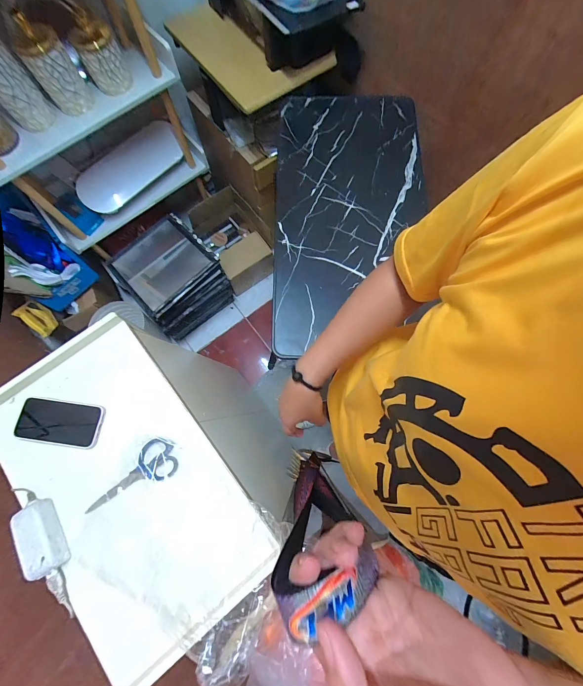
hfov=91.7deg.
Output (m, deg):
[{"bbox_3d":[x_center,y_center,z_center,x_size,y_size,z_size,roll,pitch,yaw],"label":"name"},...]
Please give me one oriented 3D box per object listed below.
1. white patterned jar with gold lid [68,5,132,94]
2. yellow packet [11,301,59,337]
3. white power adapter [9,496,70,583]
[{"bbox_3d":[-0.557,-0.841,0.831,0.113,0.146,0.092,-34,78,-8],"label":"white patterned jar with gold lid"},{"bbox_3d":[-0.884,-0.088,0.990,0.017,0.118,0.125,-44,113,12],"label":"yellow packet"},{"bbox_3d":[-0.388,0.299,0.436,0.046,0.034,0.106,-27,77,-6],"label":"white power adapter"}]

